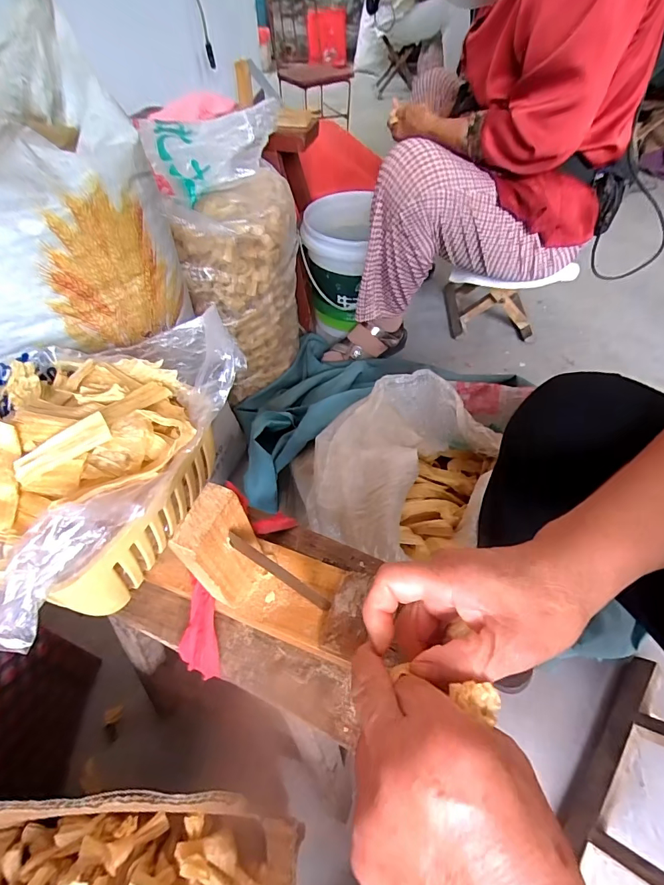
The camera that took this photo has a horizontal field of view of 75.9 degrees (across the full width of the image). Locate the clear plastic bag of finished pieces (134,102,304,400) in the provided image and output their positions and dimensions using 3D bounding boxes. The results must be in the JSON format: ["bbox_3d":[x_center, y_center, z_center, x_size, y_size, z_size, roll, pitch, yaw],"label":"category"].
[{"bbox_3d":[-0.166,-0.334,0.804,0.236,0.404,0.234,-17,53,-13],"label":"clear plastic bag of finished pieces"}]

